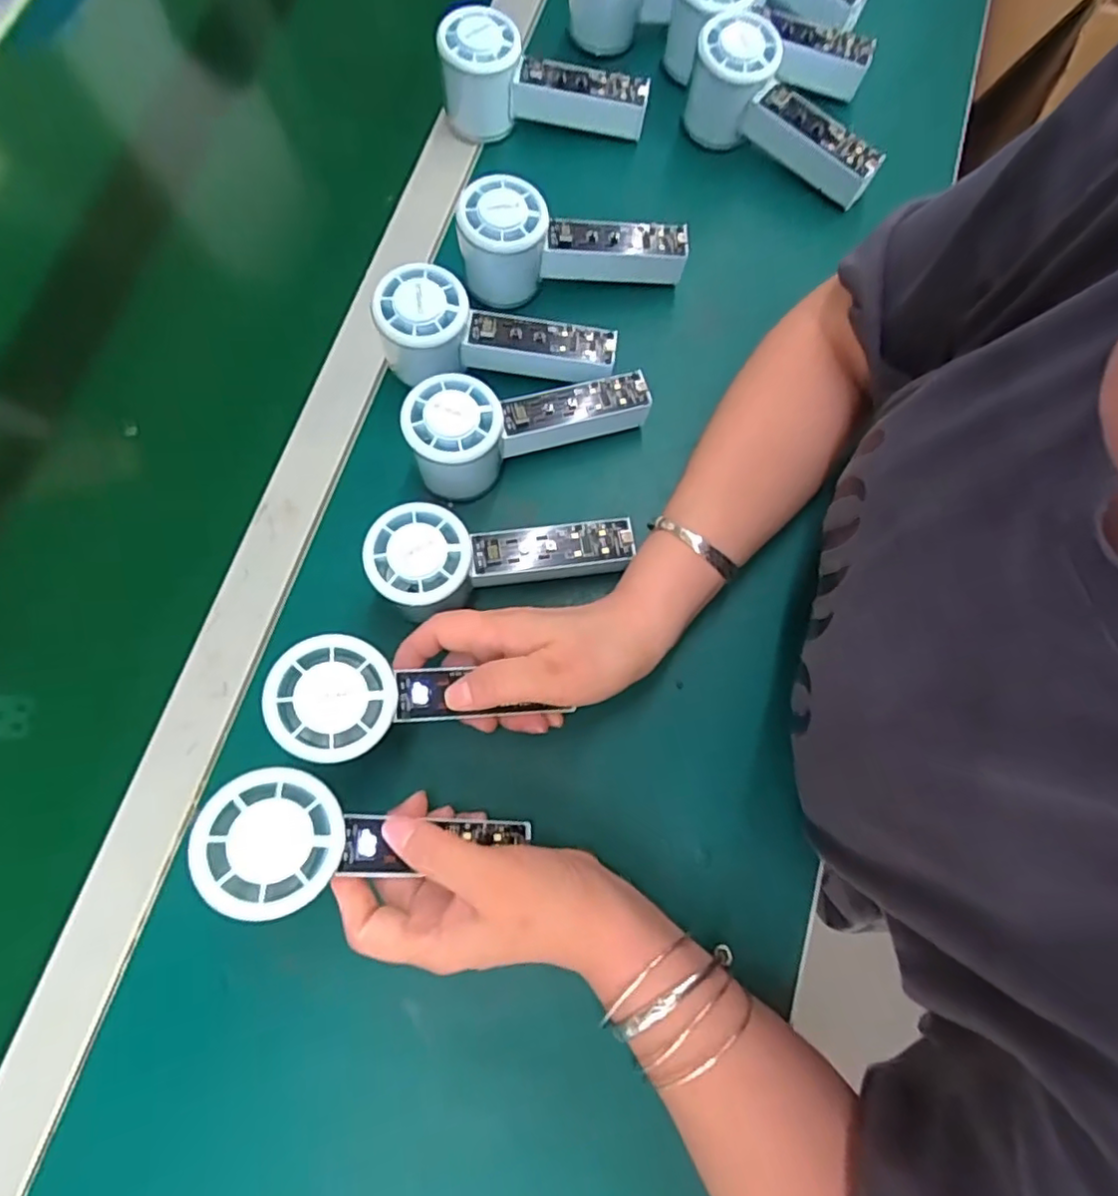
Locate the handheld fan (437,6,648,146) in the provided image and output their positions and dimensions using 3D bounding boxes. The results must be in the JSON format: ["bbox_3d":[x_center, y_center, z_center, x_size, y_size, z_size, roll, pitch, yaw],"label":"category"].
[{"bbox_3d":[-0.010,-0.389,0.476,0.152,0.060,0.055,-1,76,0],"label":"handheld fan"}]

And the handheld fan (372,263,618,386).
[{"bbox_3d":[-0.040,-0.174,0.419,0.154,0.060,0.061,-2,76,-1],"label":"handheld fan"}]

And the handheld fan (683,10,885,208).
[{"bbox_3d":[0.166,-0.352,0.467,0.155,0.062,0.055,37,79,8],"label":"handheld fan"}]

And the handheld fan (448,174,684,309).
[{"bbox_3d":[0.011,-0.248,0.442,0.156,0.063,0.063,-9,76,-2],"label":"handheld fan"}]

